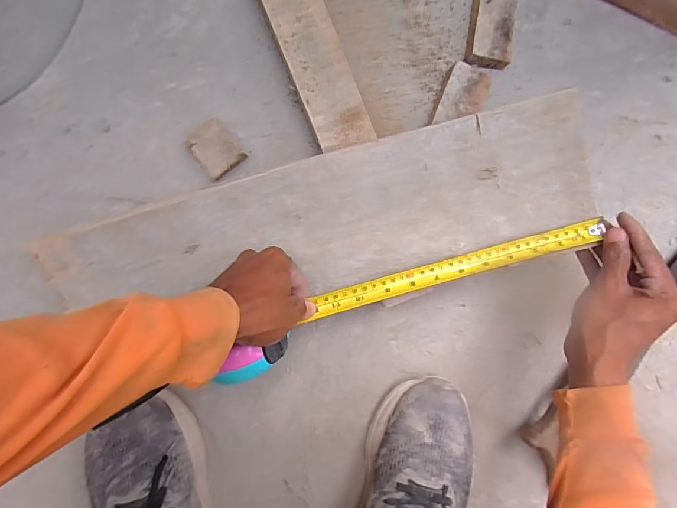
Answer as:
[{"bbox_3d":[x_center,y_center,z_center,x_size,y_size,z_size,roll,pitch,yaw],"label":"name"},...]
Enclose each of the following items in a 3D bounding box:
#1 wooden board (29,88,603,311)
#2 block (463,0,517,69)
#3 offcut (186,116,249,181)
[{"bbox_3d":[-0.023,-0.032,0.402,0.535,0.025,0.134,-11,93,2],"label":"wooden board"},{"bbox_3d":[0.174,-0.261,0.459,0.048,0.022,0.091,6,91,-5],"label":"block"},{"bbox_3d":[-0.131,-0.113,0.433,0.044,0.022,0.053,-39,95,-3],"label":"offcut"}]

